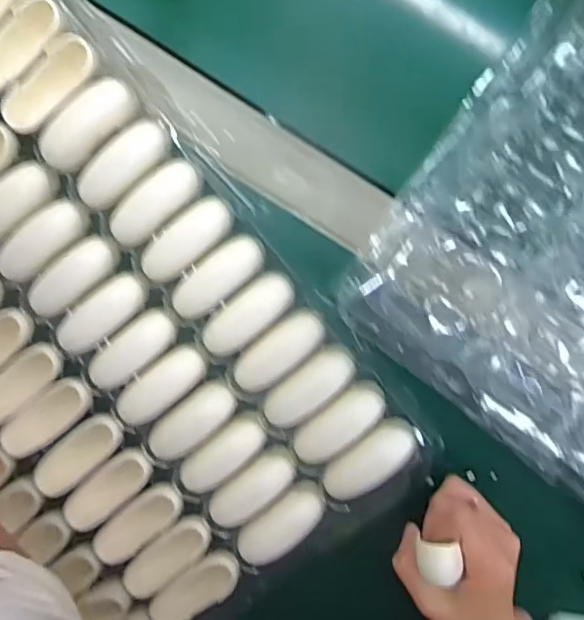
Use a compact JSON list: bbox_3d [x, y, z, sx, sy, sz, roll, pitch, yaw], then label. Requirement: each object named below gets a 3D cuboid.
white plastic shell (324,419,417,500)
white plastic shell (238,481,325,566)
[{"bbox_3d":[0.050,0.099,0.374,0.069,0.013,0.028,-38,93,10],"label":"white plastic shell"},{"bbox_3d":[-0.007,0.144,0.385,0.066,0.015,0.026,-44,92,10],"label":"white plastic shell"}]

